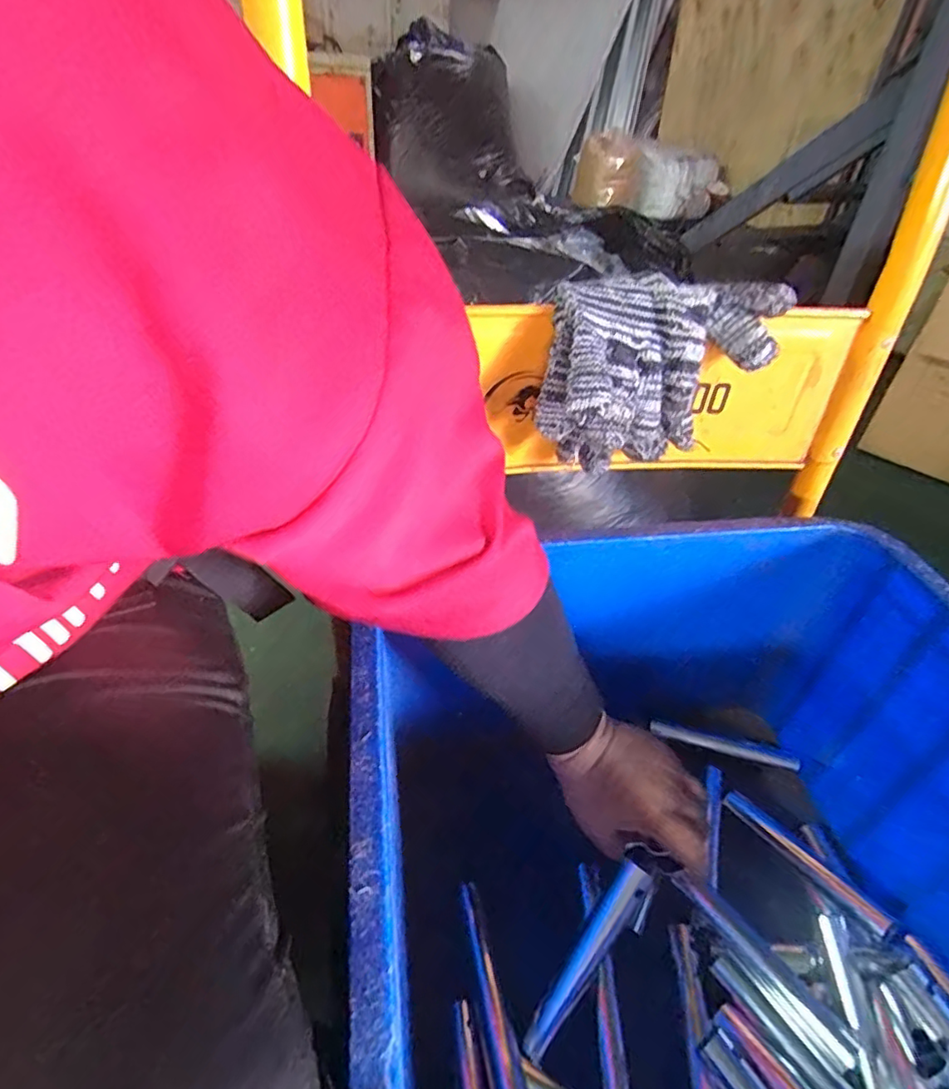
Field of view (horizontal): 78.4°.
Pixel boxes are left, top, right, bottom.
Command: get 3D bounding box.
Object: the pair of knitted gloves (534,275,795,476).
[{"bbox_3d":[0.119,-0.119,0.407,0.160,0.114,0.080,-18,45,-24],"label":"pair of knitted gloves"}]

